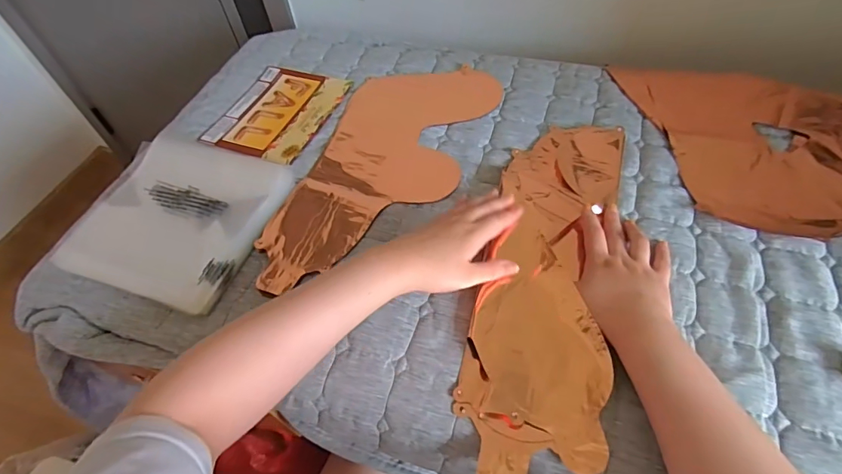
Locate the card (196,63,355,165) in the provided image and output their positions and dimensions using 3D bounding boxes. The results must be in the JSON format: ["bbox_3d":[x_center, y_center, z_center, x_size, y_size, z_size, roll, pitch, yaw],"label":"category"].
[{"bbox_3d":[-0.217,-0.192,0.688,0.162,0.006,0.194,16,57,15],"label":"card"}]

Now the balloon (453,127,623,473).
[{"bbox_3d":[0.139,0.027,0.482,0.131,0.030,0.439,11,55,13],"label":"balloon"}]

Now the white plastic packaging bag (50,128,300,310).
[{"bbox_3d":[-0.301,-0.035,0.560,0.230,0.025,0.227,15,56,15],"label":"white plastic packaging bag"}]

